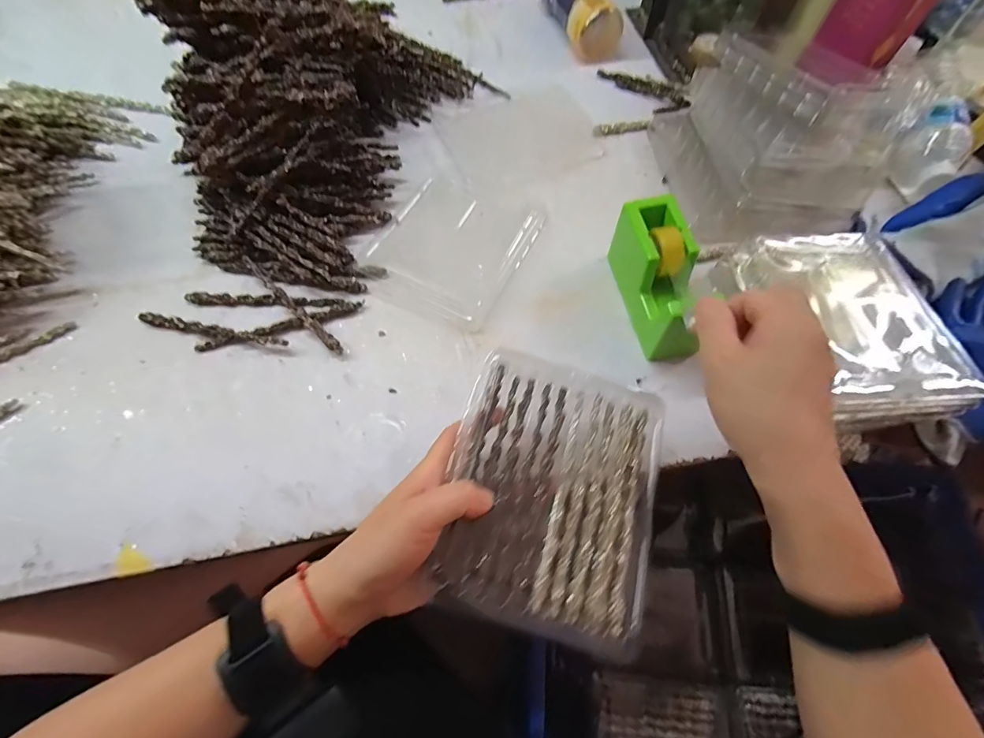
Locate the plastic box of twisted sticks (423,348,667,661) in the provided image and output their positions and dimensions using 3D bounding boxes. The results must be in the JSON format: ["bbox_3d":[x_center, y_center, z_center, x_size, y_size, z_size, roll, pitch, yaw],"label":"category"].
[{"bbox_3d":[0.043,0.080,0.314,0.141,0.030,0.179,15,65,6],"label":"plastic box of twisted sticks"}]

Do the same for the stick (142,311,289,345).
[{"bbox_3d":[-0.263,-0.035,0.421,0.147,0.009,0.013,11,65,4],"label":"stick"}]

